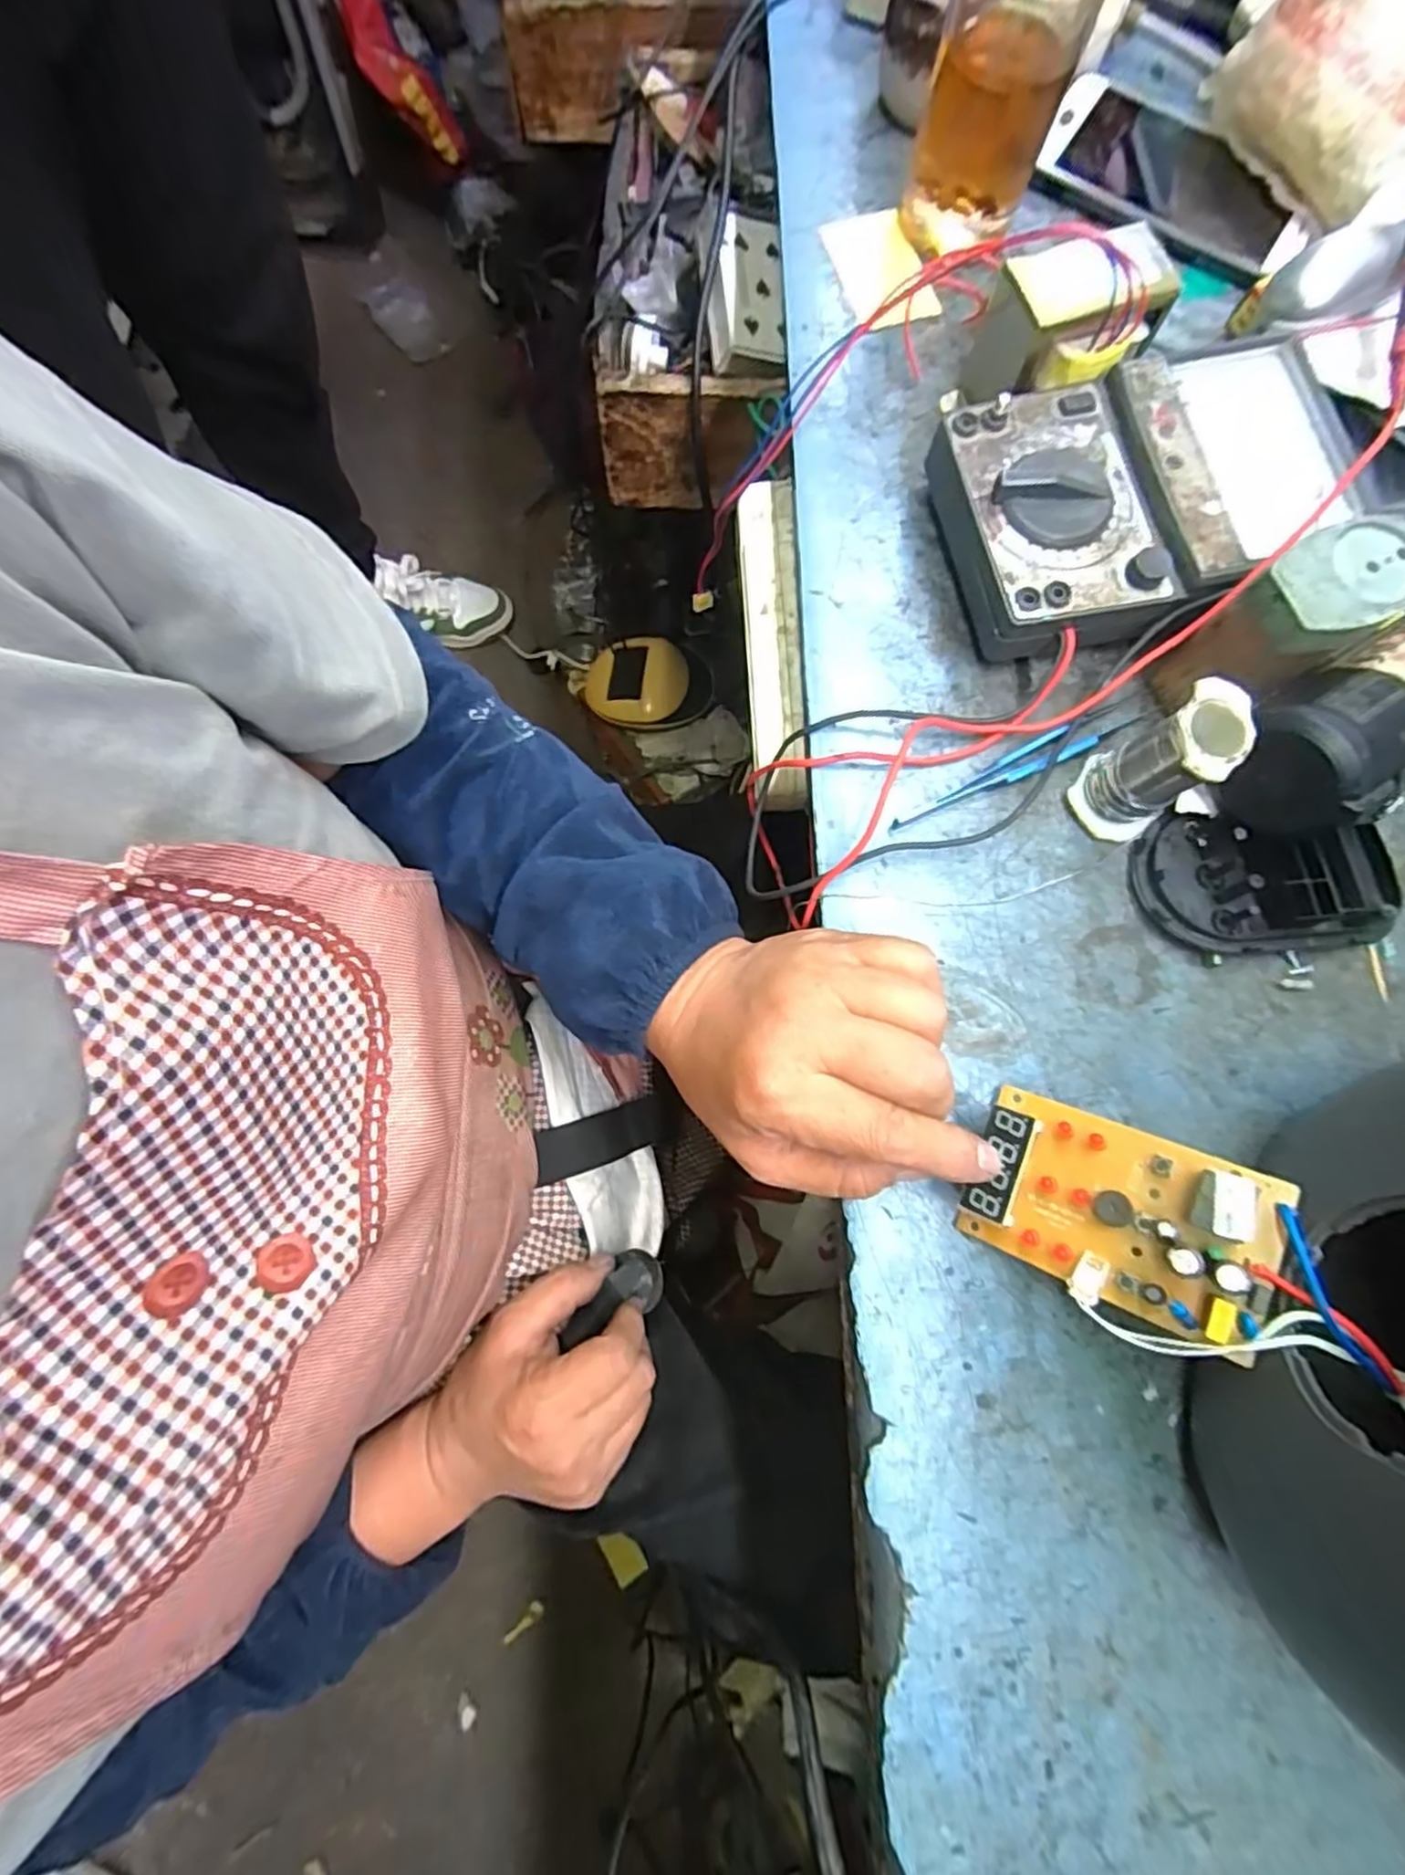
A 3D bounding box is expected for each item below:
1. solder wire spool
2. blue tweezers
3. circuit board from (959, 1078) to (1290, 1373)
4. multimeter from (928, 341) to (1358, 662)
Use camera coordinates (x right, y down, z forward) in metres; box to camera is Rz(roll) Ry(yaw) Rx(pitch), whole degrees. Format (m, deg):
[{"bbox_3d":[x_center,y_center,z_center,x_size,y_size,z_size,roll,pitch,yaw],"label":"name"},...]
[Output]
[{"bbox_3d":[0.184,-0.070,0.288,0.037,0.064,0.035,0,79,-1],"label":"solder wire spool"},{"bbox_3d":[0.142,-0.077,0.320,0.127,0.006,0.014,-26,80,-6],"label":"blue tweezers"},{"bbox_3d":[0.144,0.097,0.251,0.093,0.022,0.062,16,80,38],"label":"circuit board"},{"bbox_3d":[0.194,-0.194,0.321,0.175,0.045,0.113,-16,79,-4],"label":"multimeter"}]

